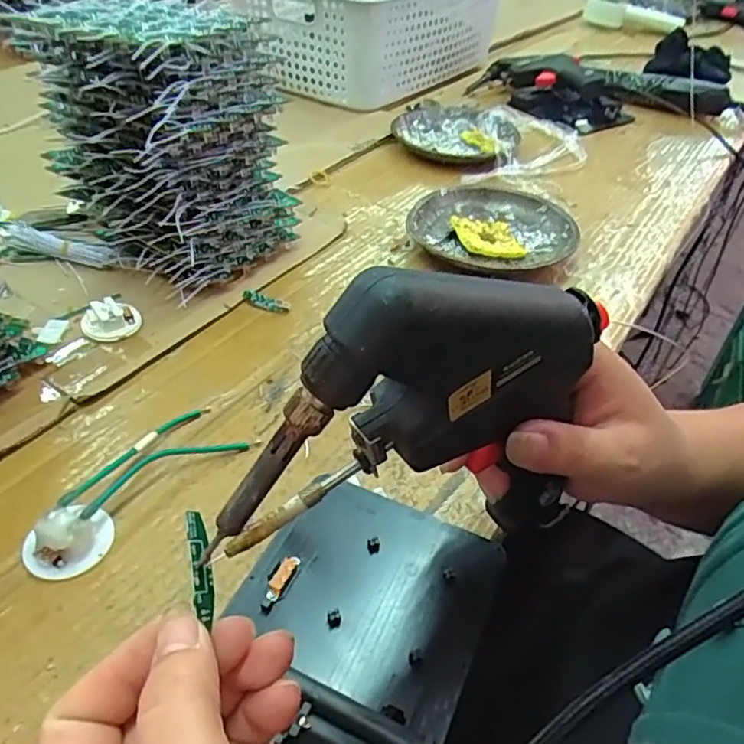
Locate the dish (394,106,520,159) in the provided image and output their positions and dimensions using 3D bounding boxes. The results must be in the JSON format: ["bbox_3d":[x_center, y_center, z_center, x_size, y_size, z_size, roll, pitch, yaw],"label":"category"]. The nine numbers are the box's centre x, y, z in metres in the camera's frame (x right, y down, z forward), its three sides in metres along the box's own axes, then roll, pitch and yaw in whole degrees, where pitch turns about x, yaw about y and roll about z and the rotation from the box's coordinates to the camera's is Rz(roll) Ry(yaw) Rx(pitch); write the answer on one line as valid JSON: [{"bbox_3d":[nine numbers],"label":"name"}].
[{"bbox_3d":[0.100,-0.292,0.736,0.143,0.023,0.158,3,42,-1],"label":"dish"}]

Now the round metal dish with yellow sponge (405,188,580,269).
[{"bbox_3d":[0.107,-0.130,0.559,0.141,0.029,0.121,-5,42,-9],"label":"round metal dish with yellow sponge"}]

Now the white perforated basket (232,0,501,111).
[{"bbox_3d":[0.000,-0.502,0.884,0.274,0.147,0.380,29,47,26],"label":"white perforated basket"}]

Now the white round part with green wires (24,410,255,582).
[{"bbox_3d":[-0.133,0.057,0.337,0.056,0.019,0.128,31,48,27],"label":"white round part with green wires"}]

